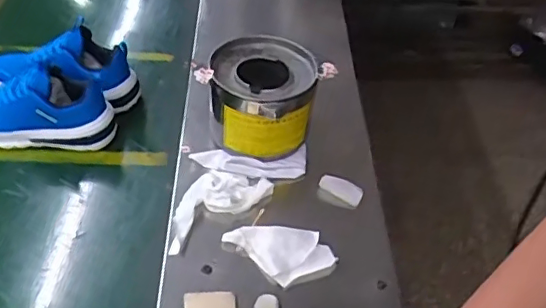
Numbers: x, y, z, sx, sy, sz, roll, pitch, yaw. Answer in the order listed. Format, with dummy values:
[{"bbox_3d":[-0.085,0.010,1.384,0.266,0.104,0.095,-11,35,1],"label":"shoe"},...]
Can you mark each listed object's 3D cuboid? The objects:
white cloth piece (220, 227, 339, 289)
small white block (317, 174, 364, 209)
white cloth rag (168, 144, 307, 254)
[{"bbox_3d":[0.011,0.111,0.669,0.118,0.014,0.075,38,57,13],"label":"white cloth piece"},{"bbox_3d":[0.088,0.049,0.738,0.057,0.022,0.030,15,46,9],"label":"small white block"},{"bbox_3d":[-0.059,0.031,0.734,0.221,0.025,0.110,-27,54,-28],"label":"white cloth rag"}]

